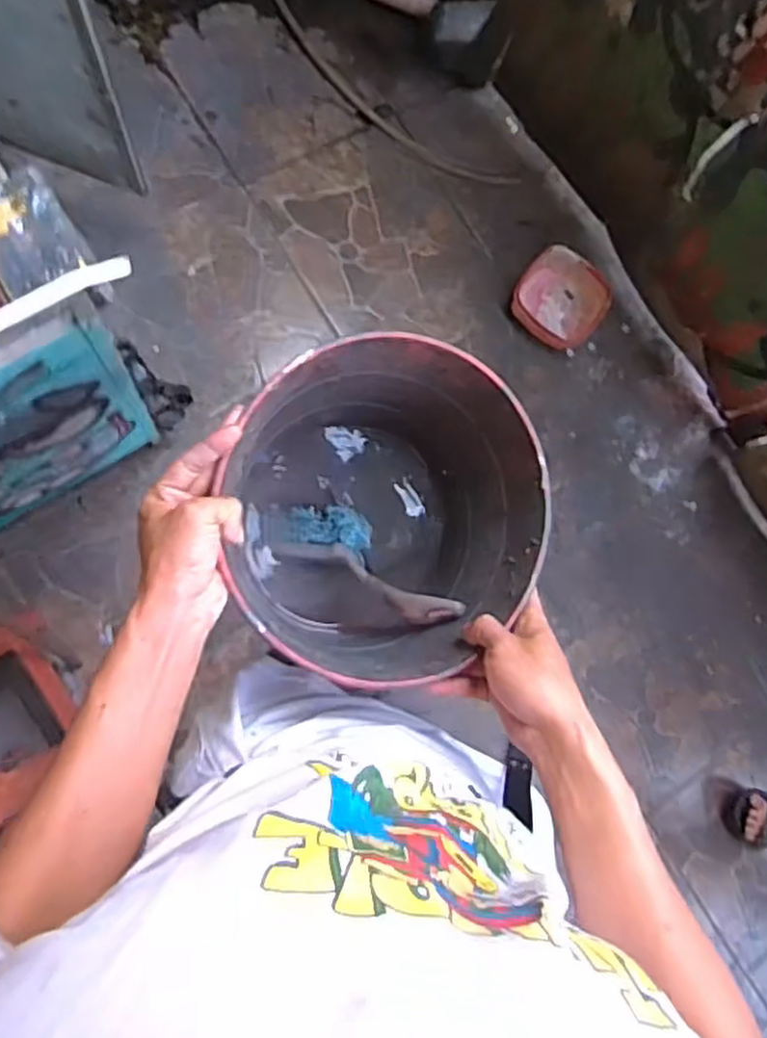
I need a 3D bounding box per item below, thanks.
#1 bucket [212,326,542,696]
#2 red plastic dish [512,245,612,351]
[{"bbox_3d":[-0.003,-0.009,0.661,0.260,0.215,0.248,0,87,-6],"label":"bucket"},{"bbox_3d":[0.406,-0.498,1.693,0.202,0.043,0.194,32,84,-4],"label":"red plastic dish"}]

